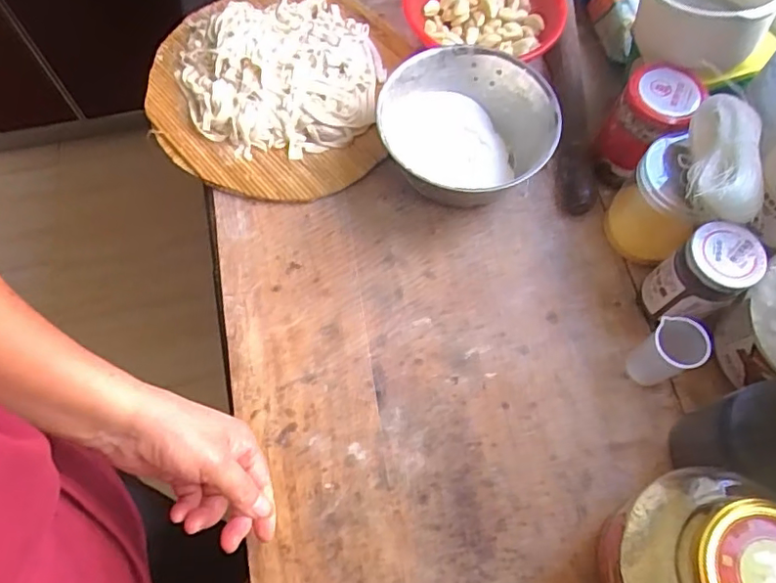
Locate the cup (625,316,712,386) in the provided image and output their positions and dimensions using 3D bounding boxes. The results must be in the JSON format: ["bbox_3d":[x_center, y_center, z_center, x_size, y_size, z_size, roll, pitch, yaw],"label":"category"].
[{"bbox_3d":[0.235,0.053,0.488,0.044,0.074,0.041,0,66,-1],"label":"cup"}]

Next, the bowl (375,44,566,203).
[{"bbox_3d":[0.077,-0.163,0.575,0.165,0.076,0.150,0,66,-1],"label":"bowl"}]

